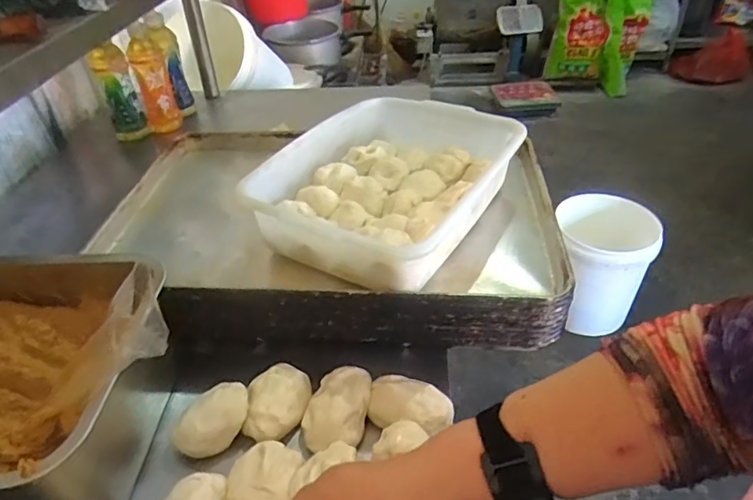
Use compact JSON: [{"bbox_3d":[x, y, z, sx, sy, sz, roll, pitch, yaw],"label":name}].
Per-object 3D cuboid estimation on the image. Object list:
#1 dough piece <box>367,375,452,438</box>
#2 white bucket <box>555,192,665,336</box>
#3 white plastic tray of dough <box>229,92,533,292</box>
[{"bbox_3d":[0.037,0.163,0.564,0.086,0.031,0.055,8,40,15],"label":"dough piece"},{"bbox_3d":[0.744,0.046,1.702,0.321,0.366,0.378,4,39,10],"label":"white bucket"},{"bbox_3d":[0.023,-0.096,0.715,0.273,0.087,0.374,19,43,26],"label":"white plastic tray of dough"}]

